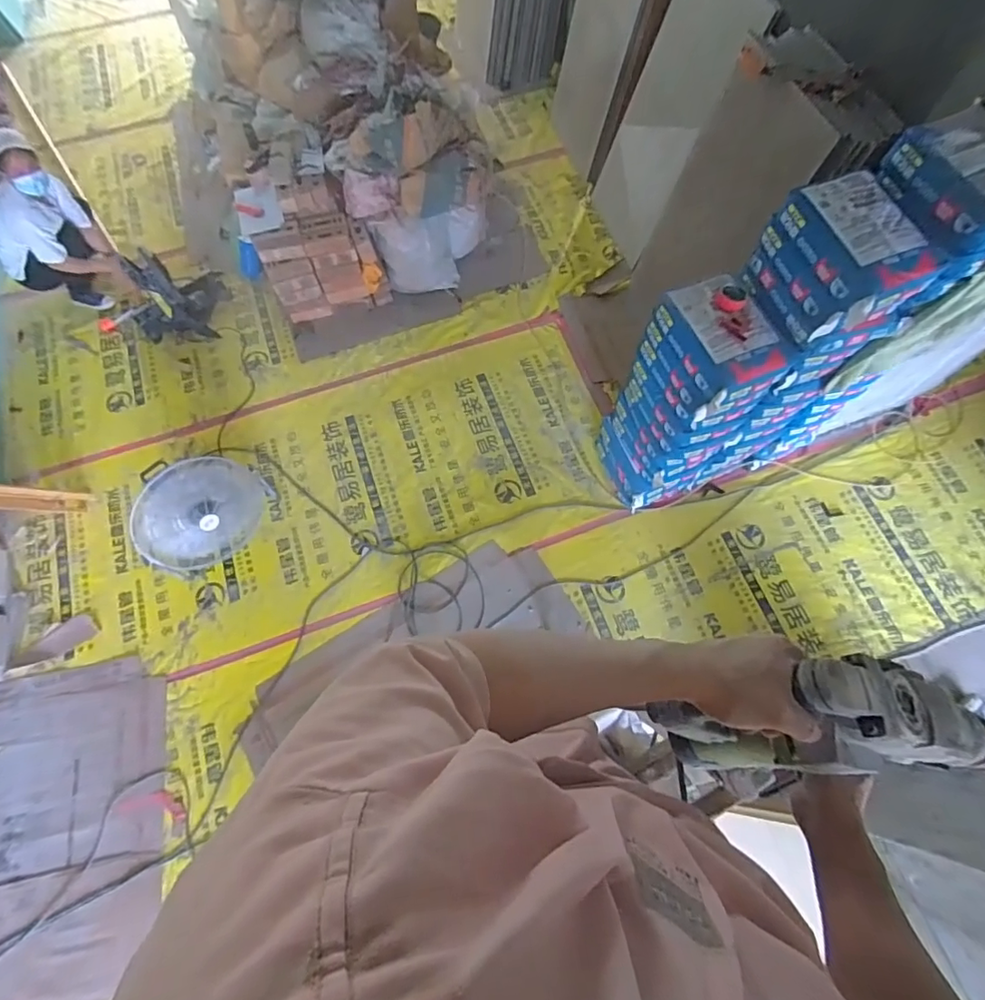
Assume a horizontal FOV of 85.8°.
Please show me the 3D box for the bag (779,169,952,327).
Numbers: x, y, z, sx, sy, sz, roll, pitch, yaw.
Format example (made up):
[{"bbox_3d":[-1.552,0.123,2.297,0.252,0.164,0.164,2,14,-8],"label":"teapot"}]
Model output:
[{"bbox_3d":[0.994,-0.696,1.435,0.273,0.147,0.385,-21,69,-7],"label":"bag"}]

